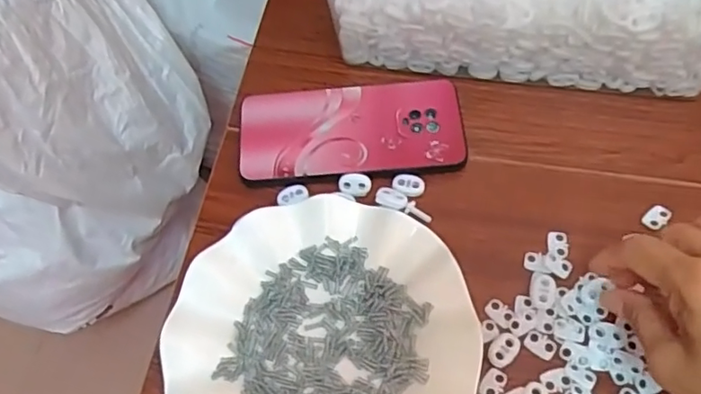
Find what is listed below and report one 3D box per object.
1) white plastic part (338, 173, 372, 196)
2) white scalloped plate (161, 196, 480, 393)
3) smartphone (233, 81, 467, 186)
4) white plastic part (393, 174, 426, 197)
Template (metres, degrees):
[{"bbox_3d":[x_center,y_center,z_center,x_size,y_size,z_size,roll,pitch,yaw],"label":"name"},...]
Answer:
[{"bbox_3d":[0.003,-0.009,0.410,0.022,0.006,0.015,7,64,7],"label":"white plastic part"},{"bbox_3d":[-0.018,0.089,0.353,0.178,0.025,0.178,-1,63,3],"label":"white scalloped plate"},{"bbox_3d":[0.001,-0.049,0.430,0.162,0.011,0.077,-4,63,1],"label":"smartphone"},{"bbox_3d":[0.042,-0.008,0.411,0.022,0.004,0.016,10,64,8],"label":"white plastic part"}]

